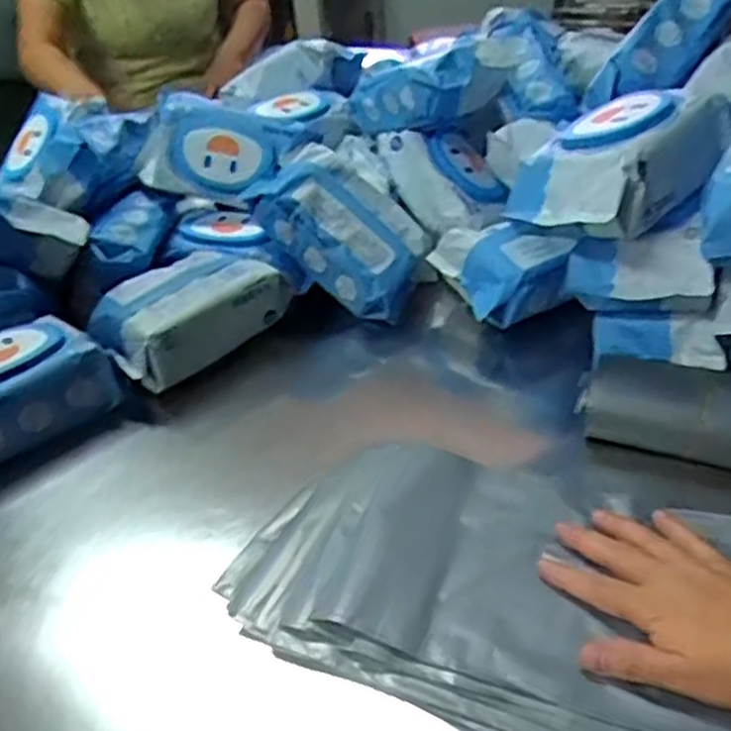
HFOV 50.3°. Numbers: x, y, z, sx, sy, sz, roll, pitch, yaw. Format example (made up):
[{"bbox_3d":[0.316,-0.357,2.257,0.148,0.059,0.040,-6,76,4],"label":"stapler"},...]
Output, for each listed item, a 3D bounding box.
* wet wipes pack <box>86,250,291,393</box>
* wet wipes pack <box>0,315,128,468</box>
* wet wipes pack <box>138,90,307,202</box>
[{"bbox_3d":[-0.168,-0.056,0.764,0.092,0.067,0.183,27,47,37],"label":"wet wipes pack"},{"bbox_3d":[-0.318,0.025,0.684,0.185,0.072,0.090,-28,41,-29],"label":"wet wipes pack"},{"bbox_3d":[-0.163,-0.229,0.835,0.157,0.102,0.055,20,18,13],"label":"wet wipes pack"}]

